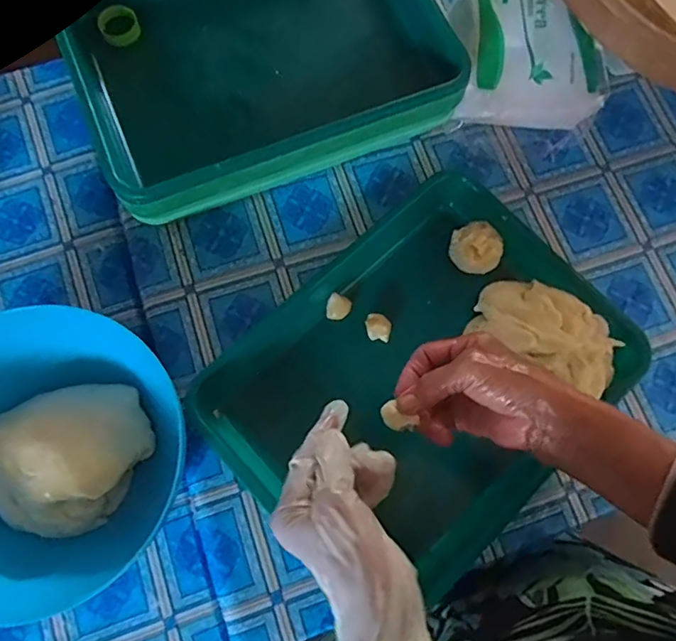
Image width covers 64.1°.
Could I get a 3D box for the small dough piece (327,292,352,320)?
[{"bbox_3d":[0.001,-0.012,0.545,0.024,0.015,0.027,18,75,3],"label":"small dough piece"}]

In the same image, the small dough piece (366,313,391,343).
[{"bbox_3d":[0.040,0.008,0.540,0.024,0.021,0.027,1,74,-2],"label":"small dough piece"}]

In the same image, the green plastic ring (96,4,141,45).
[{"bbox_3d":[-0.229,-0.310,0.565,0.039,0.018,0.039,0,74,-2],"label":"green plastic ring"}]

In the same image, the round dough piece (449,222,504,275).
[{"bbox_3d":[0.141,-0.074,0.546,0.048,0.031,0.048,0,74,-2],"label":"round dough piece"}]

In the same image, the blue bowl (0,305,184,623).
[{"bbox_3d":[-0.260,0.112,0.481,0.223,0.096,0.237,0,74,-2],"label":"blue bowl"}]

